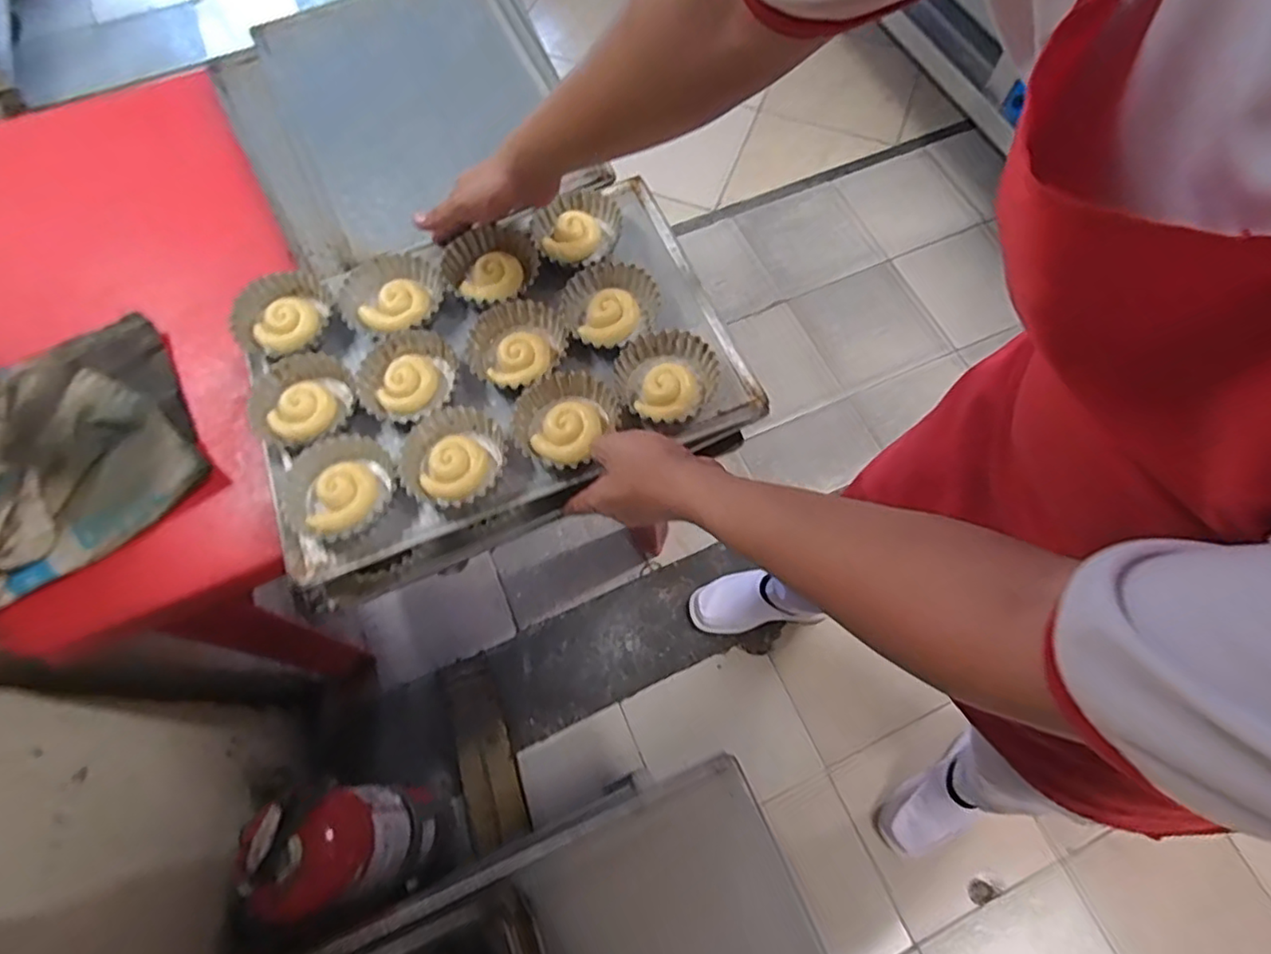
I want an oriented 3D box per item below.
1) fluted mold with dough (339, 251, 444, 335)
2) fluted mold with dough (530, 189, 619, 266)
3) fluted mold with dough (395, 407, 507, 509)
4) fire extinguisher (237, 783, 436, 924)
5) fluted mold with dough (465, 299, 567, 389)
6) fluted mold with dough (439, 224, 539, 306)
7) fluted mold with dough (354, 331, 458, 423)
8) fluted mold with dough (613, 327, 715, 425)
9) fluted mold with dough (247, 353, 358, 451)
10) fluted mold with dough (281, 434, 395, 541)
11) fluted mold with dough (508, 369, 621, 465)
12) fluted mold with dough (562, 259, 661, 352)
[{"bbox_3d":[-0.249,-0.183,0.646,0.102,0.028,0.092,14,69,4],"label":"fluted mold with dough"},{"bbox_3d":[-0.063,-0.261,0.668,0.091,0.029,0.082,-5,69,-3],"label":"fluted mold with dough"},{"bbox_3d":[-0.164,-0.014,0.572,0.092,0.030,0.098,0,68,-1],"label":"fluted mold with dough"},{"bbox_3d":[-0.381,0.496,0.865,0.108,0.433,0.124,-19,70,-8],"label":"fire extinguisher"},{"bbox_3d":[-0.116,-0.126,0.617,0.093,0.031,0.093,0,68,-1],"label":"fluted mold with dough"},{"bbox_3d":[-0.147,-0.212,0.655,0.097,0.031,0.095,0,68,-1],"label":"fluted mold with dough"},{"bbox_3d":[-0.221,-0.093,0.609,0.094,0.029,0.089,0,68,-1],"label":"fluted mold with dough"},{"bbox_3d":[0.029,-0.095,0.595,0.087,0.030,0.095,0,68,-1],"label":"fluted mold with dough"},{"bbox_3d":[-0.317,-0.065,0.602,0.099,0.034,0.096,-12,69,-6],"label":"fluted mold with dough"},{"bbox_3d":[-0.264,0.013,0.572,0.090,0.032,0.092,0,68,-1],"label":"fluted mold with dough"},{"bbox_3d":[-0.065,-0.052,0.584,0.084,0.029,0.092,0,68,-1],"label":"fluted mold with dough"},{"bbox_3d":[-0.025,-0.167,0.627,0.090,0.030,0.095,-23,71,-10],"label":"fluted mold with dough"}]

